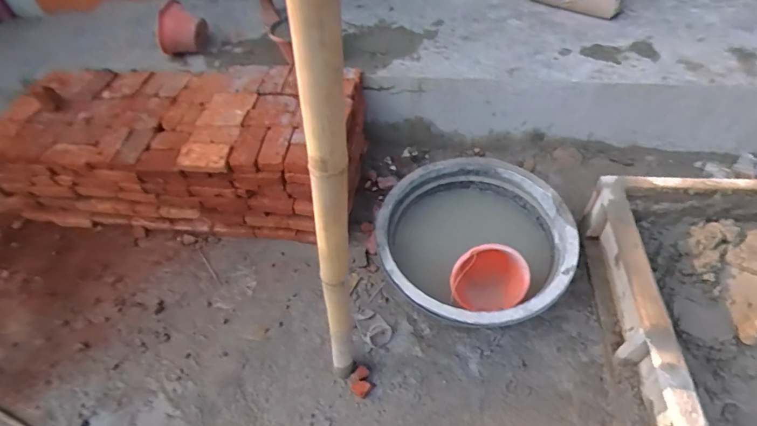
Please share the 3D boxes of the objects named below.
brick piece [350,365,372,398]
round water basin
[{"bbox_3d":[-0.064,0.596,1.482,0.067,0.035,0.096,-12,51,-4],"label":"brick piece"},{"bbox_3d":[0.364,0.115,1.653,0.697,0.286,0.752,2,52,7],"label":"round water basin"}]

